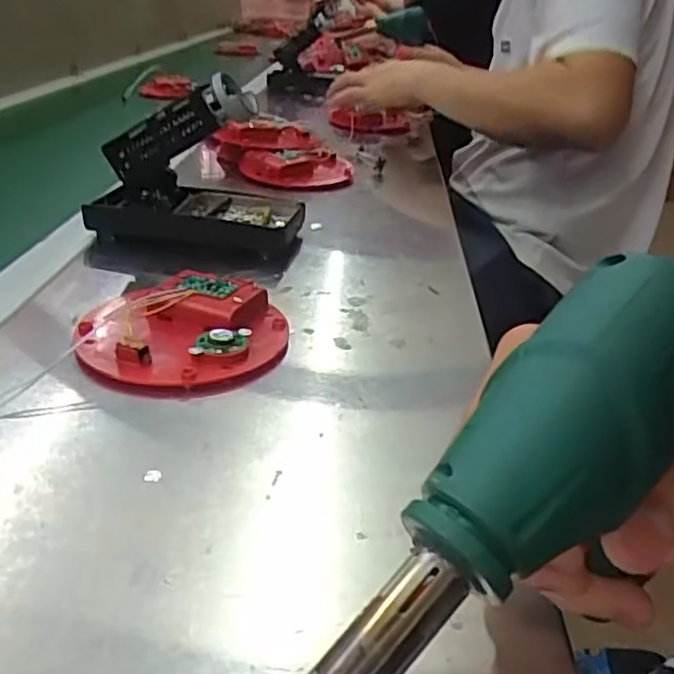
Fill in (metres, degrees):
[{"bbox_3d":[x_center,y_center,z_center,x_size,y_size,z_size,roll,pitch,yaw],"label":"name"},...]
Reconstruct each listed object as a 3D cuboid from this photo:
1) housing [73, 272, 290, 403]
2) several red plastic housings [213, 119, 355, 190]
[{"bbox_3d":[-0.088,-0.007,0.399,0.115,0.026,0.107,2,28,-1],"label":"housing"},{"bbox_3d":[-0.058,-0.198,0.741,0.139,0.053,0.138,-1,28,-7],"label":"several red plastic housings"}]

